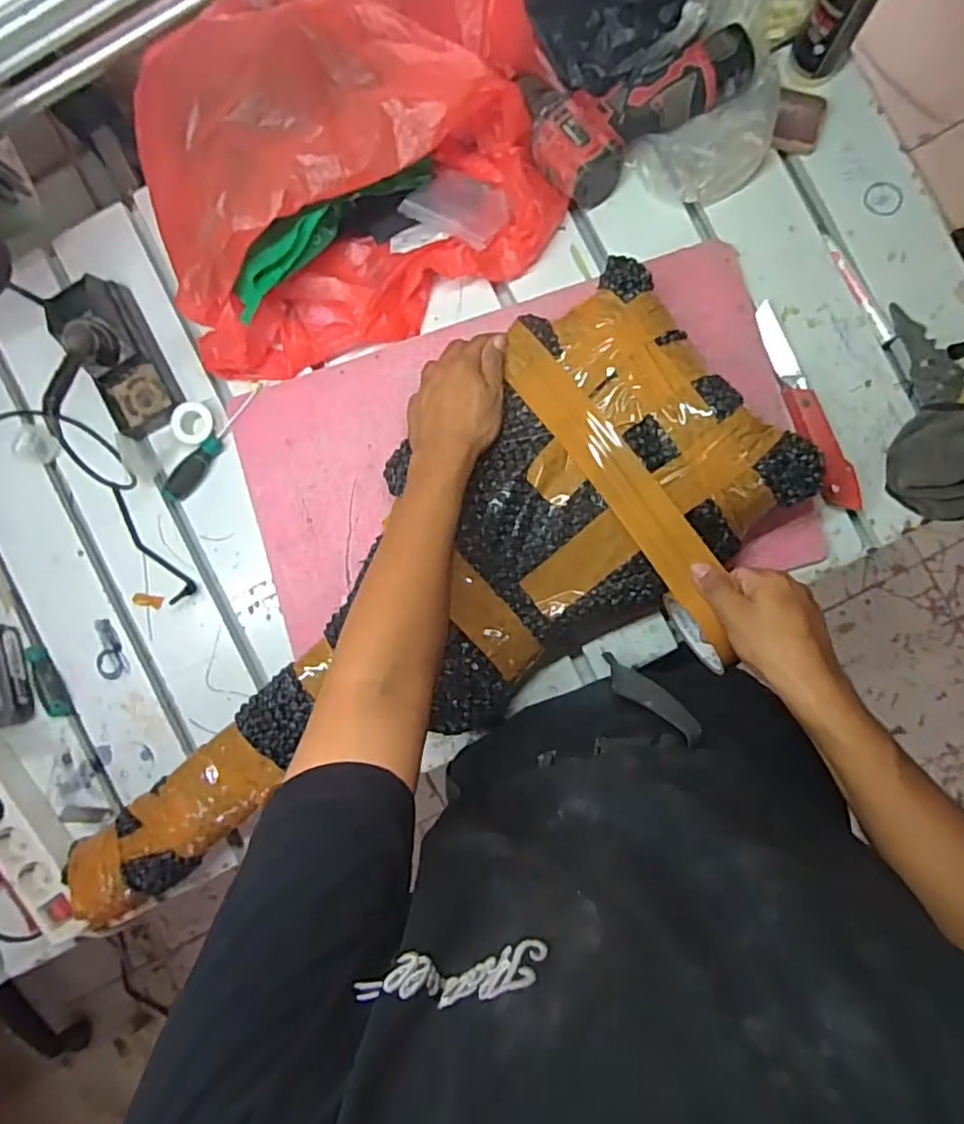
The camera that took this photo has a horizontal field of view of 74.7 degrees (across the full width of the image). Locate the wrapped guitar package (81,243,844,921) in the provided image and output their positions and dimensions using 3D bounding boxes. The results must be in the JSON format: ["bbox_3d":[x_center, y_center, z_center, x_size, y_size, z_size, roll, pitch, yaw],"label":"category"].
[{"bbox_3d":[-0.077,0.086,0.616,0.782,0.114,0.295,-40,87,6],"label":"wrapped guitar package"}]

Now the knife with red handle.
[{"bbox_3d":[0.323,-0.154,0.631,0.029,0.018,0.219,-22,88,4],"label":"knife with red handle"}]

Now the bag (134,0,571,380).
[{"bbox_3d":[-0.123,-0.383,0.583,0.417,0.160,0.292,-26,88,4],"label":"bag"}]

